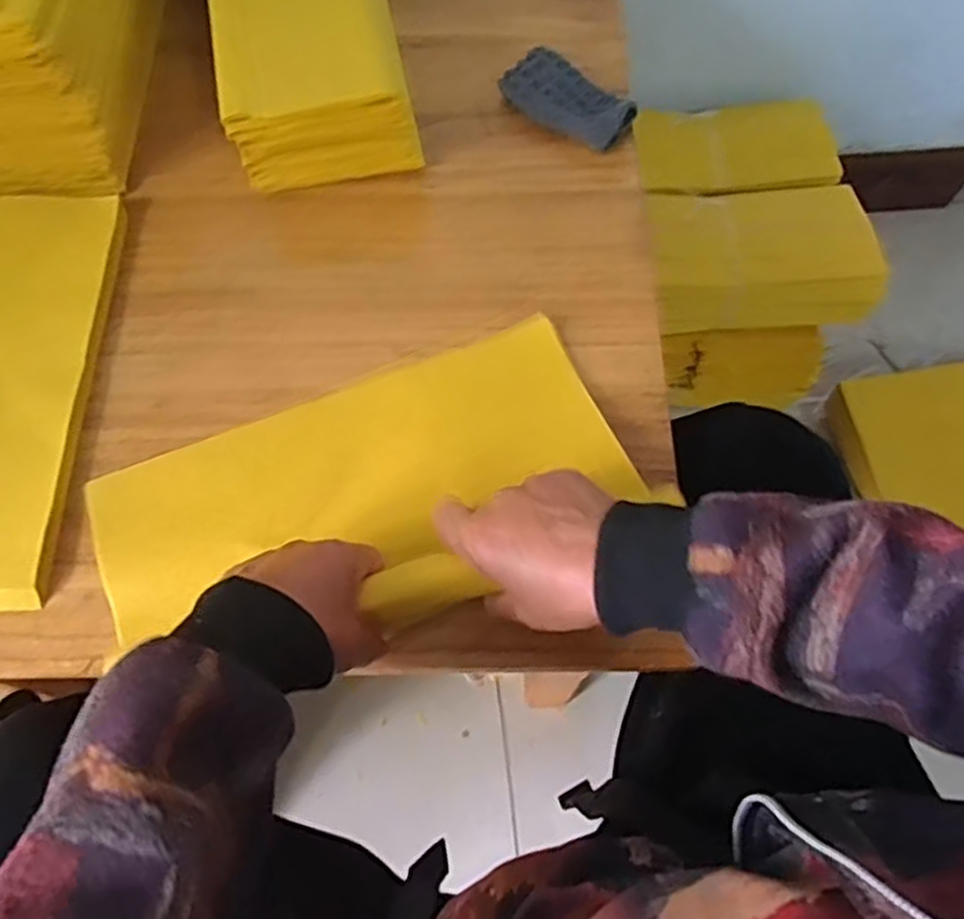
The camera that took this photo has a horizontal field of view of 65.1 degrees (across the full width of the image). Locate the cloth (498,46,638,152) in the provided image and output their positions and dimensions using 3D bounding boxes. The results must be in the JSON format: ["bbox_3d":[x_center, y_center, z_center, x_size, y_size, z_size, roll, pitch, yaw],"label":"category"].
[{"bbox_3d":[0.066,-0.282,0.596,0.108,0.027,0.052,40,71,16],"label":"cloth"}]

